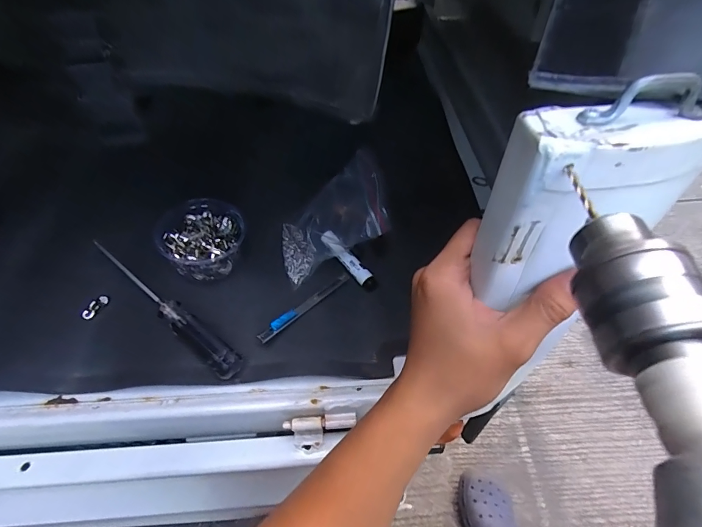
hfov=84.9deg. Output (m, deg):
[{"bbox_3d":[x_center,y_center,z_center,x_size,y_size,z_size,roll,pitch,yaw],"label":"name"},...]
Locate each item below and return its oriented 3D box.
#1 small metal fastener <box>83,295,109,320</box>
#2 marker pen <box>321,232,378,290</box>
[{"bbox_3d":[-0.271,0.046,0.408,0.006,0.014,0.030,18,50,19],"label":"small metal fastener"},{"bbox_3d":[-0.003,-0.004,0.447,0.019,0.012,0.089,-34,70,-25],"label":"marker pen"}]

